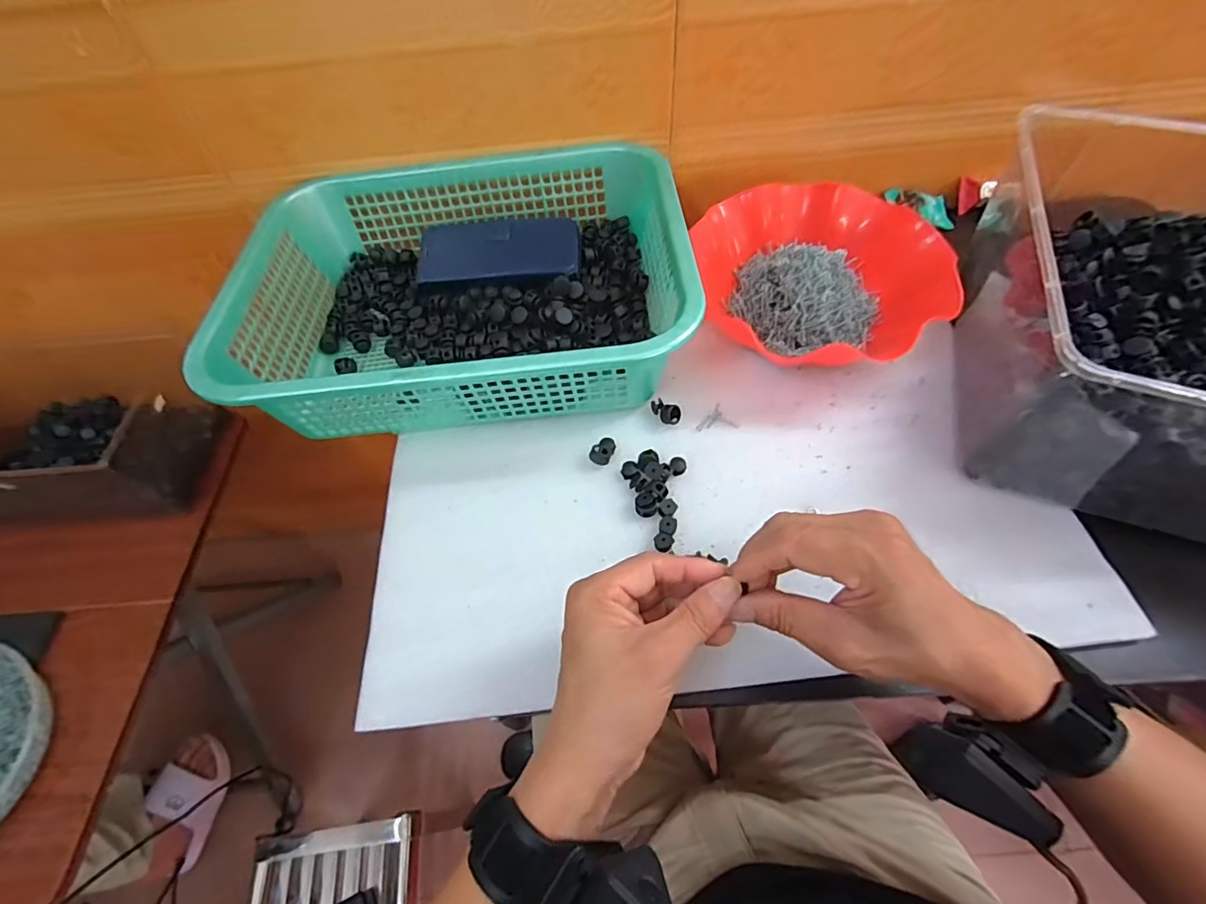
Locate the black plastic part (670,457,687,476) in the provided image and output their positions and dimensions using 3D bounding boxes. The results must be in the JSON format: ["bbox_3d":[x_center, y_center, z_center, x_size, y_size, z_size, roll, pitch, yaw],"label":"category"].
[{"bbox_3d":[0.060,0.011,0.419,0.013,0.008,0.014,2,59,5],"label":"black plastic part"}]

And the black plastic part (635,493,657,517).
[{"bbox_3d":[0.033,0.041,0.402,0.016,0.011,0.016,-2,58,3],"label":"black plastic part"}]

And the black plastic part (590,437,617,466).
[{"bbox_3d":[0.000,-0.002,0.430,0.016,0.006,0.024,21,62,15],"label":"black plastic part"}]

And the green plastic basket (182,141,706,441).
[{"bbox_3d":[-0.121,-0.152,0.474,0.371,0.098,0.287,-5,58,0],"label":"green plastic basket"}]

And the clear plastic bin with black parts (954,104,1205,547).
[{"bbox_3d":[0.425,-0.090,0.374,0.281,0.150,0.299,15,61,12],"label":"clear plastic bin with black parts"}]

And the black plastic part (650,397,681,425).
[{"bbox_3d":[0.053,-0.036,0.443,0.015,0.010,0.028,-32,62,-15],"label":"black plastic part"}]

